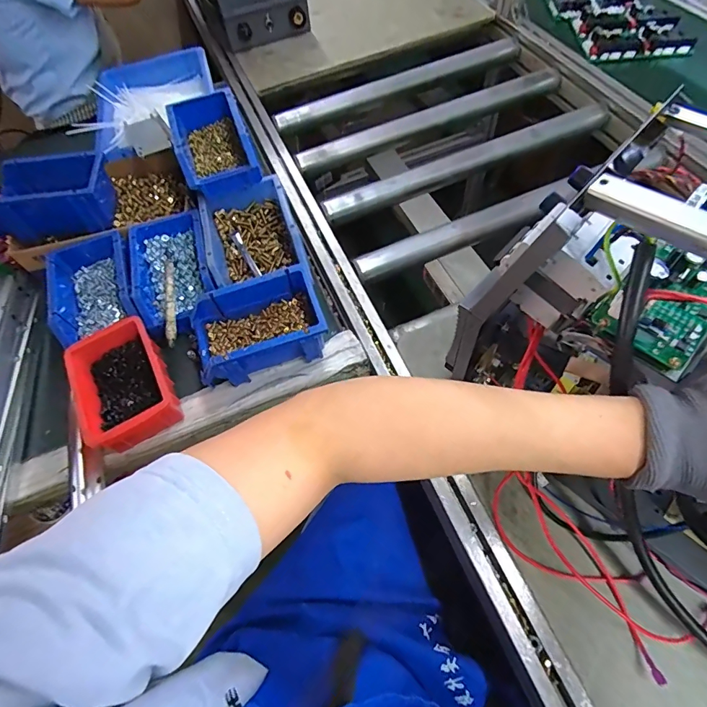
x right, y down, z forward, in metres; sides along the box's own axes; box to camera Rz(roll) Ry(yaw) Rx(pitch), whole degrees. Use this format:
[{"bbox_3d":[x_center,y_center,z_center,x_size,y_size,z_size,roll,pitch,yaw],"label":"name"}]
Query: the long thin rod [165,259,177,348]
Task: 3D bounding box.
[{"bbox_3d":[-0.243,-0.073,0.545,0.011,0.015,0.142,-13,62,-5],"label":"long thin rod"}]

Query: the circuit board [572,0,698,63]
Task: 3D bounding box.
[{"bbox_3d":[0.580,-0.676,0.867,0.197,0.027,0.184,-1,61,5],"label":"circuit board"}]

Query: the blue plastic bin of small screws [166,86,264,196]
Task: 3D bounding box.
[{"bbox_3d":[-0.205,-0.309,0.602,0.102,0.056,0.159,-21,62,-6],"label":"blue plastic bin of small screws"}]

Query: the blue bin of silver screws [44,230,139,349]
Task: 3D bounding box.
[{"bbox_3d":[-0.352,-0.090,0.566,0.111,0.054,0.160,-24,62,-7],"label":"blue bin of silver screws"}]

